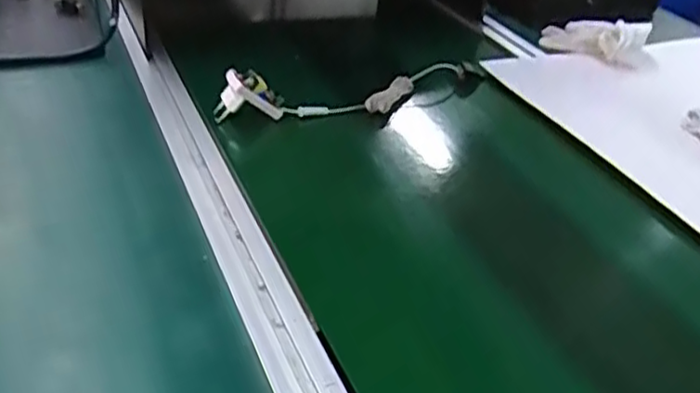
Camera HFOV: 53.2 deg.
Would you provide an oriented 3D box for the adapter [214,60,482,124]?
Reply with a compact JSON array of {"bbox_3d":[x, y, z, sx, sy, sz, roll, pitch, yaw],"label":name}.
[{"bbox_3d":[0.013,-0.114,0.729,0.306,0.046,0.052,-9,35,-23],"label":"adapter"}]

